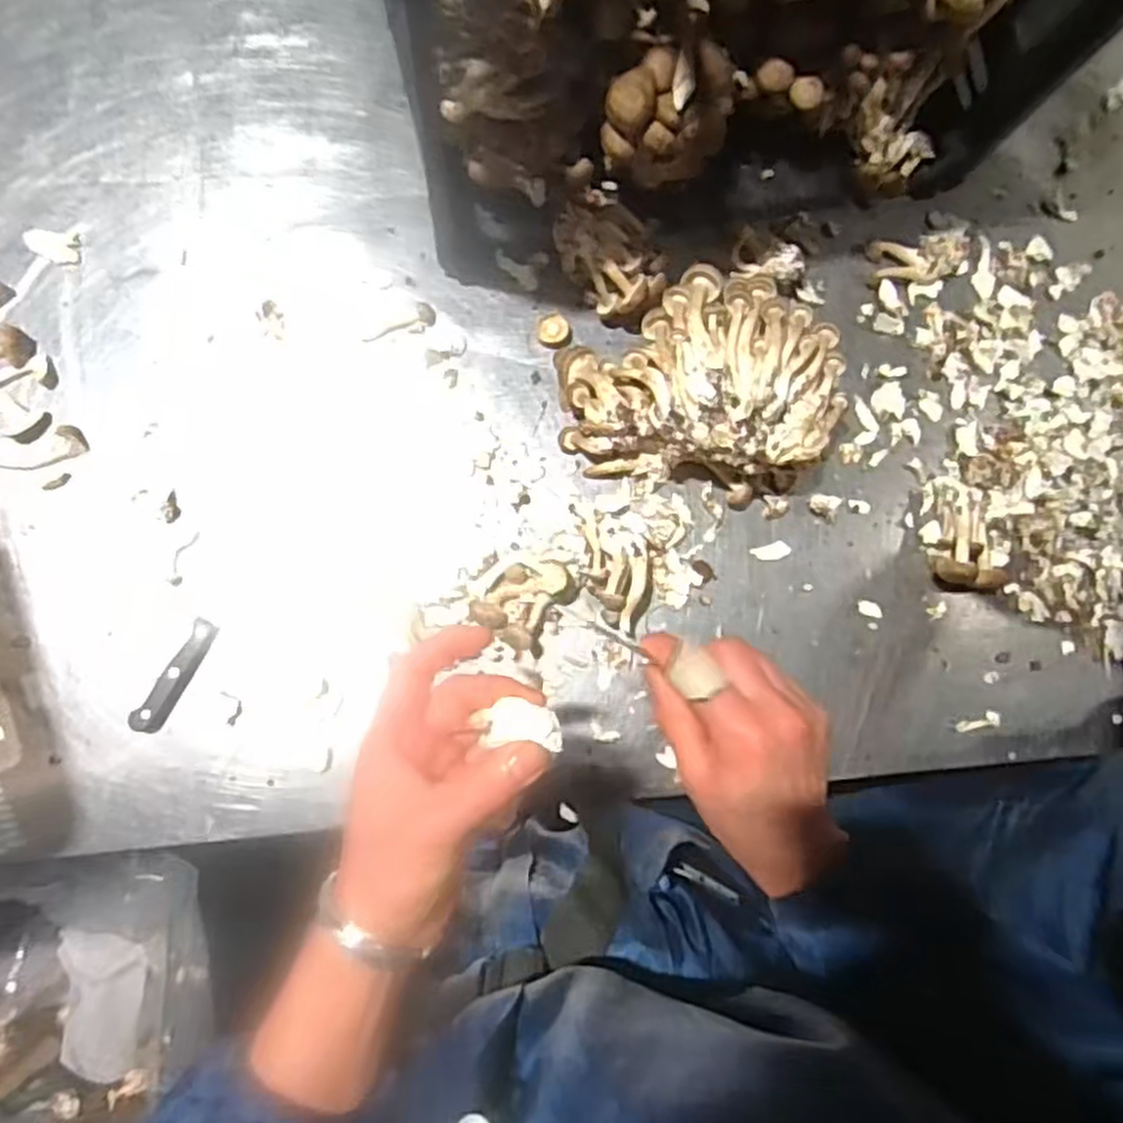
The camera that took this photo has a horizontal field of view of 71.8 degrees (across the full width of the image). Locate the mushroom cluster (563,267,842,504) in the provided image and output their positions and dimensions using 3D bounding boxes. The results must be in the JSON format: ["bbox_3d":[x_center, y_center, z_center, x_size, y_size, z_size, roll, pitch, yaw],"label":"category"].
[{"bbox_3d":[0.111,-0.140,0.612,0.219,0.100,0.153,11,85,-4],"label":"mushroom cluster"}]

